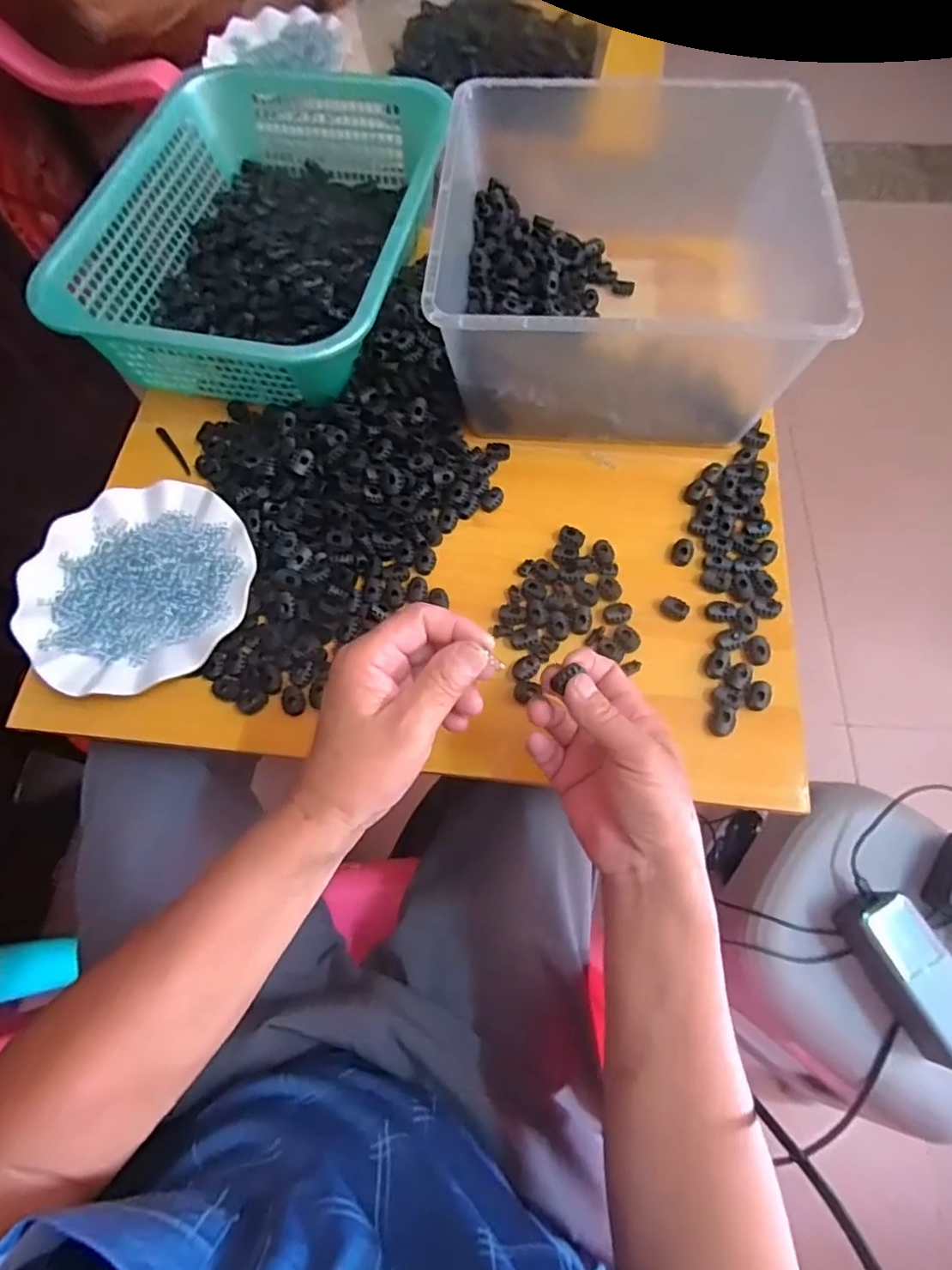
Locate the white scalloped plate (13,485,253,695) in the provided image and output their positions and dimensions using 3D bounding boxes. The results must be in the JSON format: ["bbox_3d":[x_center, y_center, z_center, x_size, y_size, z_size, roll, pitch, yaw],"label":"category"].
[{"bbox_3d":[-0.273,-0.041,0.479,0.179,0.014,0.178,0,69,1],"label":"white scalloped plate"}]

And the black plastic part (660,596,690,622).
[{"bbox_3d":[0.157,-0.021,0.468,0.021,0.011,0.015,27,71,11],"label":"black plastic part"}]

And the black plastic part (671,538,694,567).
[{"bbox_3d":[0.171,-0.069,0.488,0.017,0.007,0.024,27,71,11],"label":"black plastic part"}]

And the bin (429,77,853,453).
[{"bbox_3d":[0.120,-0.315,0.520,0.292,0.151,0.286,4,69,2],"label":"bin"}]

